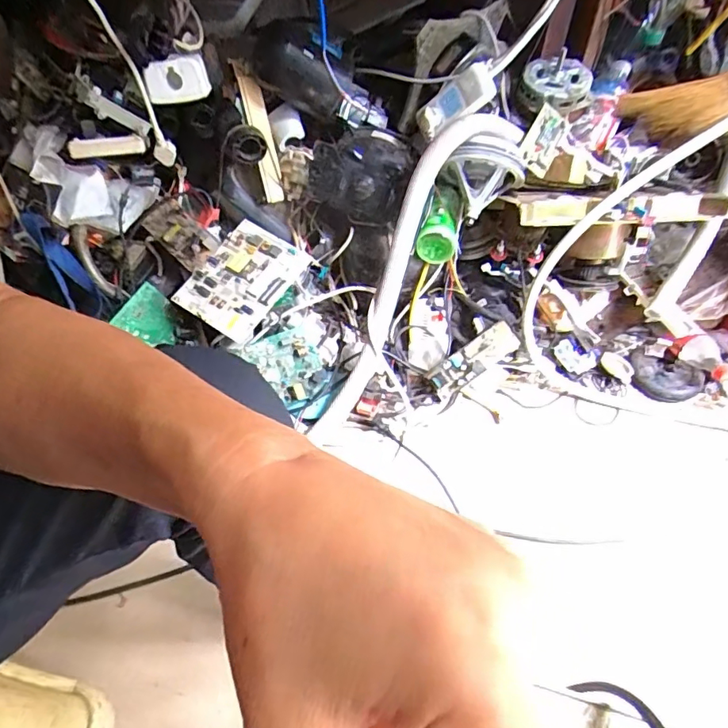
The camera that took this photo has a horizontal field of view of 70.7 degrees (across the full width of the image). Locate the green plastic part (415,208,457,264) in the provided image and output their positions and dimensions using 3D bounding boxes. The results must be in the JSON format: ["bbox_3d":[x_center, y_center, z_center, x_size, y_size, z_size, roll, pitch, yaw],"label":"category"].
[{"bbox_3d":[0.132,-0.229,0.908,0.066,0.063,0.081,11,52,8],"label":"green plastic part"}]

